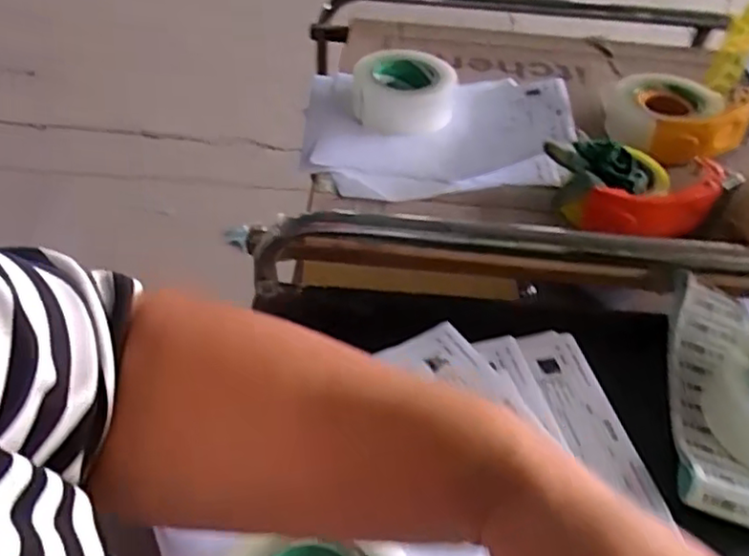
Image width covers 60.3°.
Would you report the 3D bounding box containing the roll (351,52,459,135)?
[{"bbox_3d":[0.036,-0.235,0.800,0.122,0.049,0.125,2,46,-2],"label":"roll"}]

